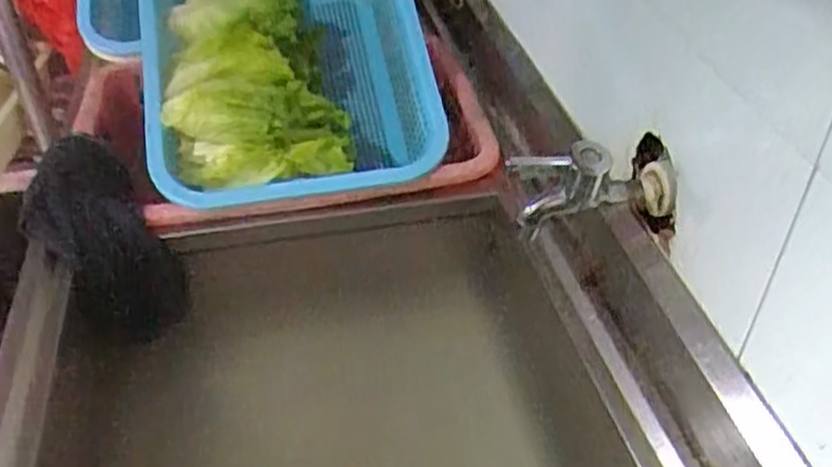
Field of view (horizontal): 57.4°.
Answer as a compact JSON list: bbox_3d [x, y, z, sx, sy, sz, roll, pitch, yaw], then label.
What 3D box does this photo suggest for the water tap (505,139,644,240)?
[{"bbox_3d":[0.115,-0.033,0.550,0.111,0.078,0.036,-6,40,-7],"label":"water tap"}]

